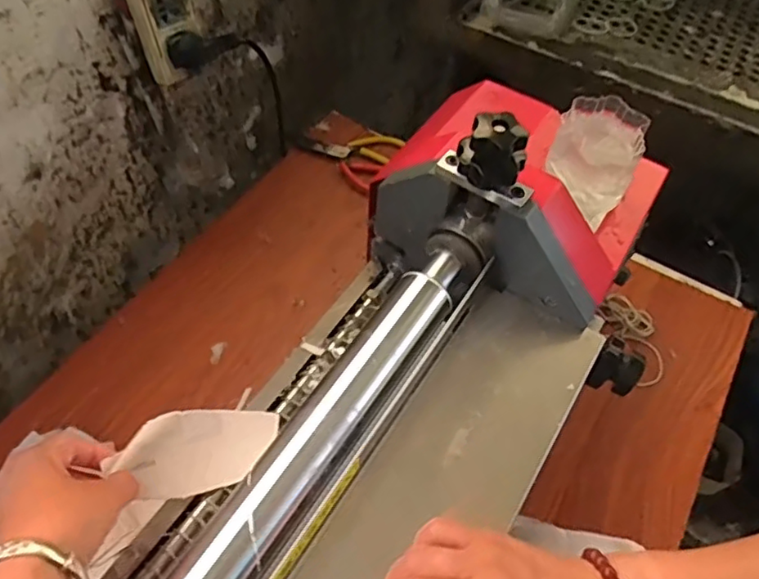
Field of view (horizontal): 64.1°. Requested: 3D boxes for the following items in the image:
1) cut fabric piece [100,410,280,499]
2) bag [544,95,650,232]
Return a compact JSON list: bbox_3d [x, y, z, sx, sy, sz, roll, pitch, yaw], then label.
[{"bbox_3d":[-0.128,0.115,0.427,0.107,0.010,0.057,1,74,-14],"label":"cut fabric piece"},{"bbox_3d":[0.188,-0.117,0.534,0.073,0.070,0.078,36,61,19],"label":"bag"}]

